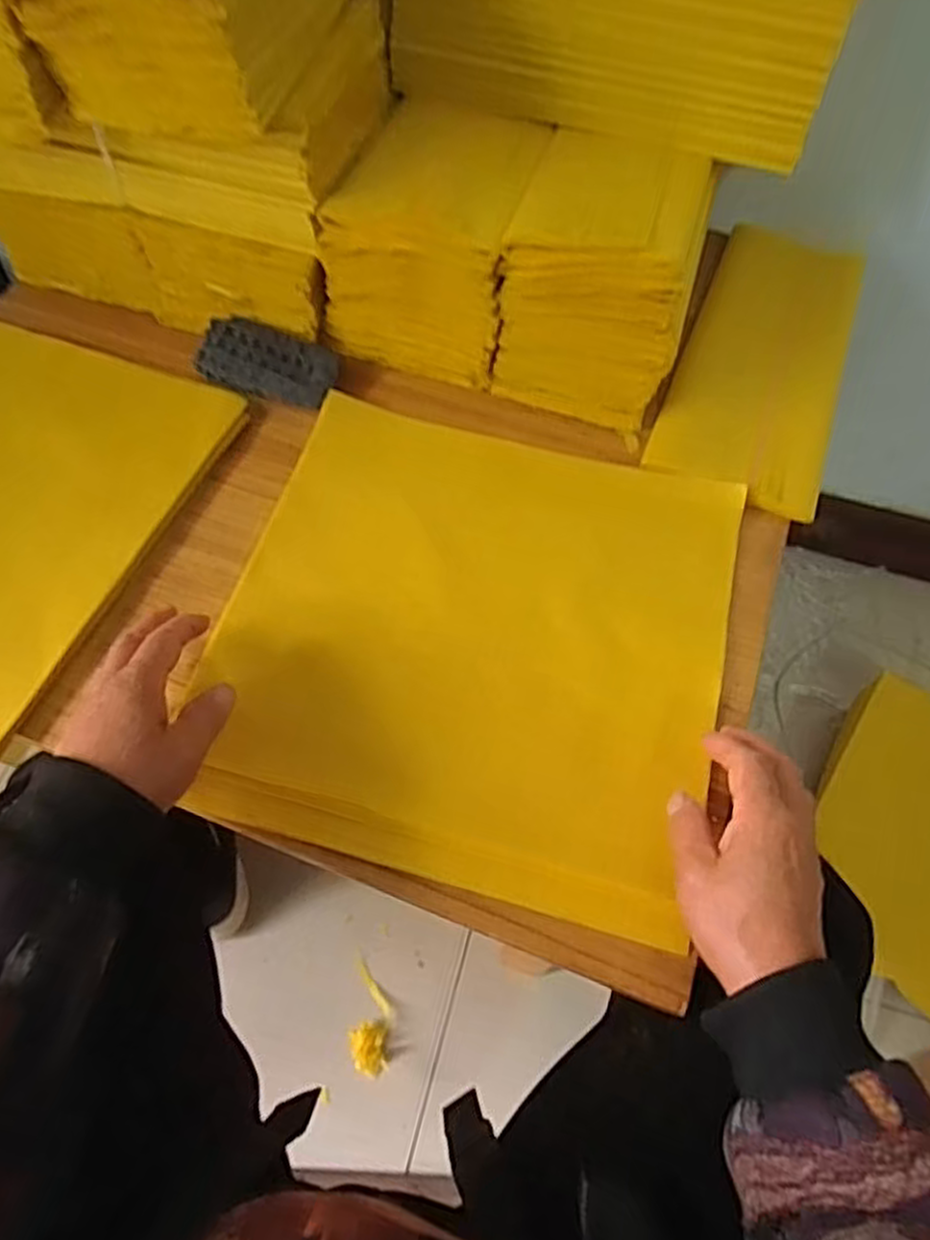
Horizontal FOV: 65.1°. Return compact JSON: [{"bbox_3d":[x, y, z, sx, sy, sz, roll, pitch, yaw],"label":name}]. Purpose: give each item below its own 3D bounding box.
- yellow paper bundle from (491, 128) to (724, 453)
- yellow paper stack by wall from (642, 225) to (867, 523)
[{"bbox_3d":[0.108,-0.275,0.556,0.129,0.121,0.188,15,62,6],"label":"yellow paper bundle"},{"bbox_3d":[0.249,-0.215,0.602,0.125,0.019,0.300,21,63,9],"label":"yellow paper stack by wall"}]

